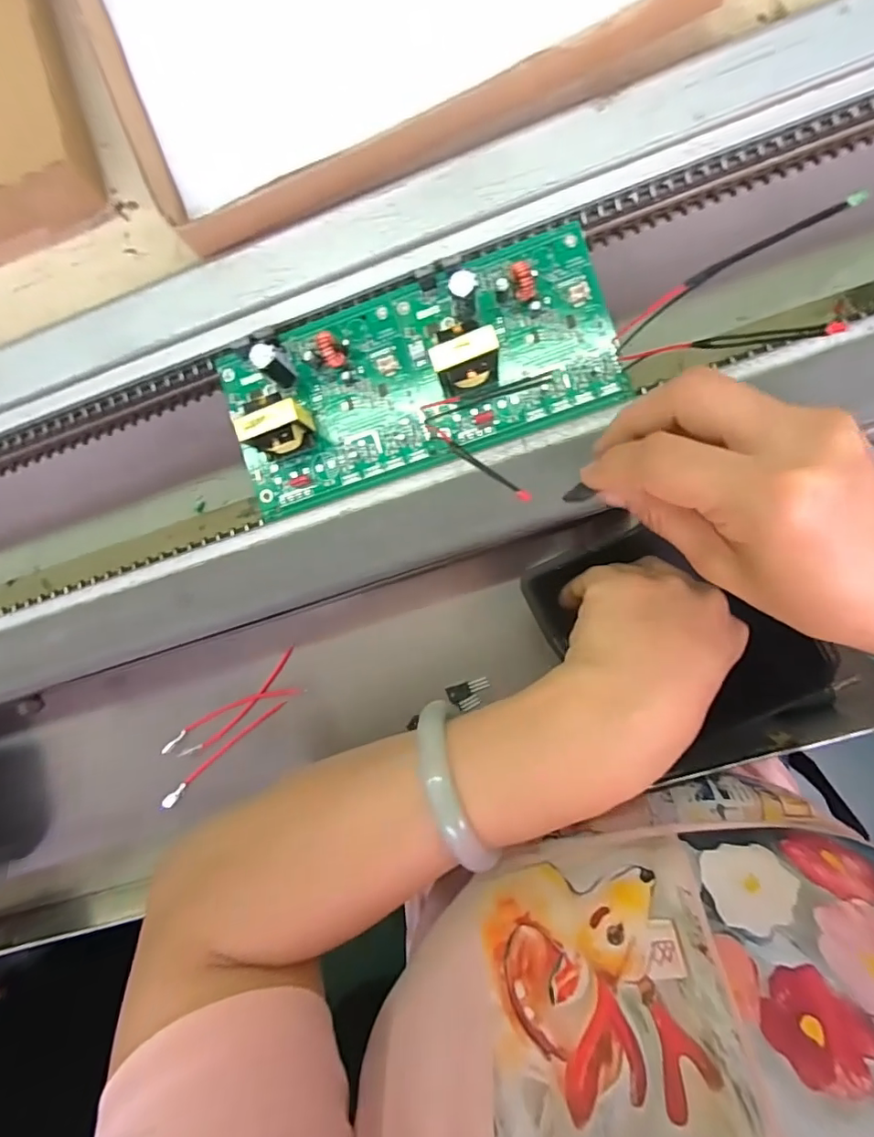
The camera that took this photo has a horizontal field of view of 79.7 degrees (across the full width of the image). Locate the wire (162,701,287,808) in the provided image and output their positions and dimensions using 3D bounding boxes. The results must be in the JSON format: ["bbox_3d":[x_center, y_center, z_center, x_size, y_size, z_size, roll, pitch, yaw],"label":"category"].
[{"bbox_3d":[-0.150,0.130,0.366,0.113,0.010,0.008,-41,88,6],"label":"wire"}]

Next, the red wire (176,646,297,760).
[{"bbox_3d":[-0.135,0.095,0.363,0.105,0.016,0.012,-44,94,9],"label":"red wire"}]

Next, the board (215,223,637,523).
[{"bbox_3d":[-0.012,-0.106,0.281,0.216,0.031,0.098,-18,90,6],"label":"board"}]

